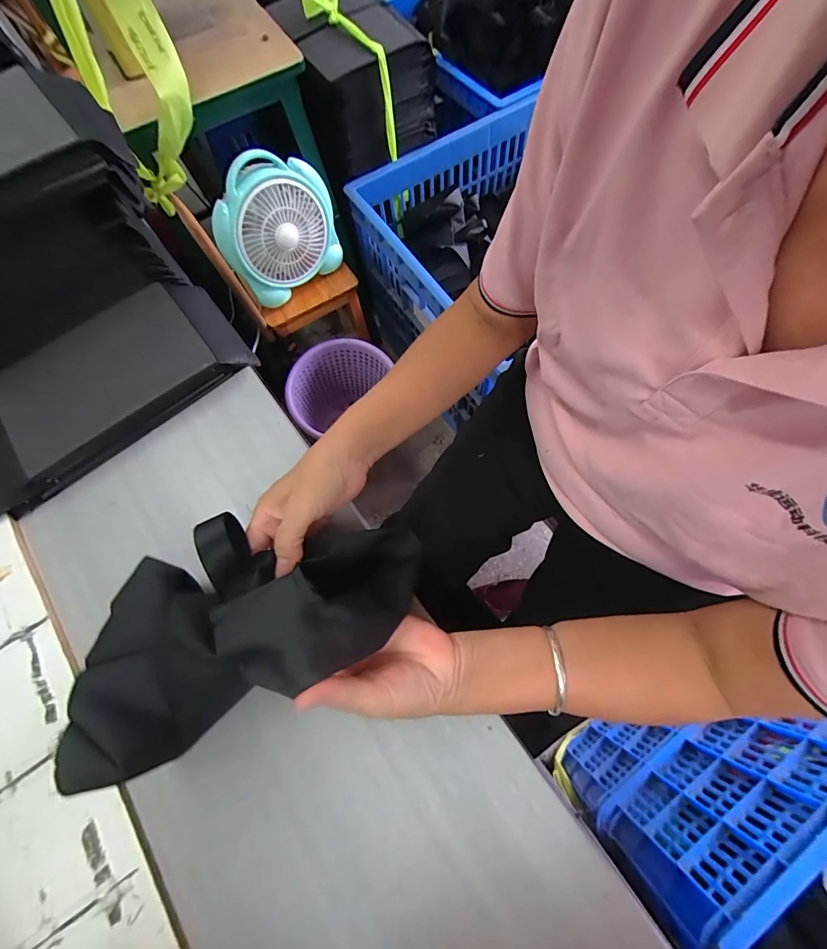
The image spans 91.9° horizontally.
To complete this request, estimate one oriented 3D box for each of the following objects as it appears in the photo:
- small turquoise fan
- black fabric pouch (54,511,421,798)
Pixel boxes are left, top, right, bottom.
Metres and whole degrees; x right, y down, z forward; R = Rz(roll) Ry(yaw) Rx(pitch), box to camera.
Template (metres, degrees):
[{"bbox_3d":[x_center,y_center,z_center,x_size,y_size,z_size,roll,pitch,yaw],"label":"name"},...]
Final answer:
[{"bbox_3d":[-0.261,-0.479,0.792,0.235,0.211,0.083,-29,71,-7],"label":"small turquoise fan"},{"bbox_3d":[-0.118,0.097,0.306,0.254,0.102,0.135,-24,70,-6],"label":"black fabric pouch"}]

